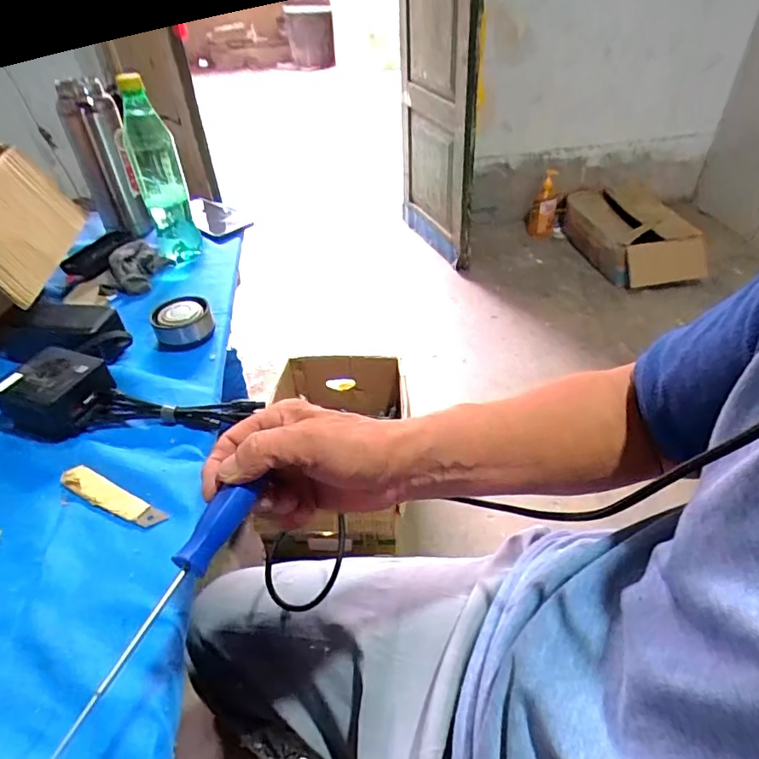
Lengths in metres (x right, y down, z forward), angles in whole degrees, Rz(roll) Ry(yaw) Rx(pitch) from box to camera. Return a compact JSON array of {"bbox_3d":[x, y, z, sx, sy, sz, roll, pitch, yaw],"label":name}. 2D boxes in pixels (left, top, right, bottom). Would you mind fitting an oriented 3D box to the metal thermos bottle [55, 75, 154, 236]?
[{"bbox_3d":[-0.420,-0.332,0.783,0.077,0.211,0.071,-20,44,-21],"label":"metal thermos bottle"}]

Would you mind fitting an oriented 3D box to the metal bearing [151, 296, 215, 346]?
[{"bbox_3d":[-0.234,-0.071,0.607,0.065,0.034,0.074,-16,43,-17],"label":"metal bearing"}]

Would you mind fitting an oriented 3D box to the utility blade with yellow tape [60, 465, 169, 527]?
[{"bbox_3d":[-0.227,0.099,0.430,0.109,0.005,0.022,20,45,22],"label":"utility blade with yellow tape"}]

